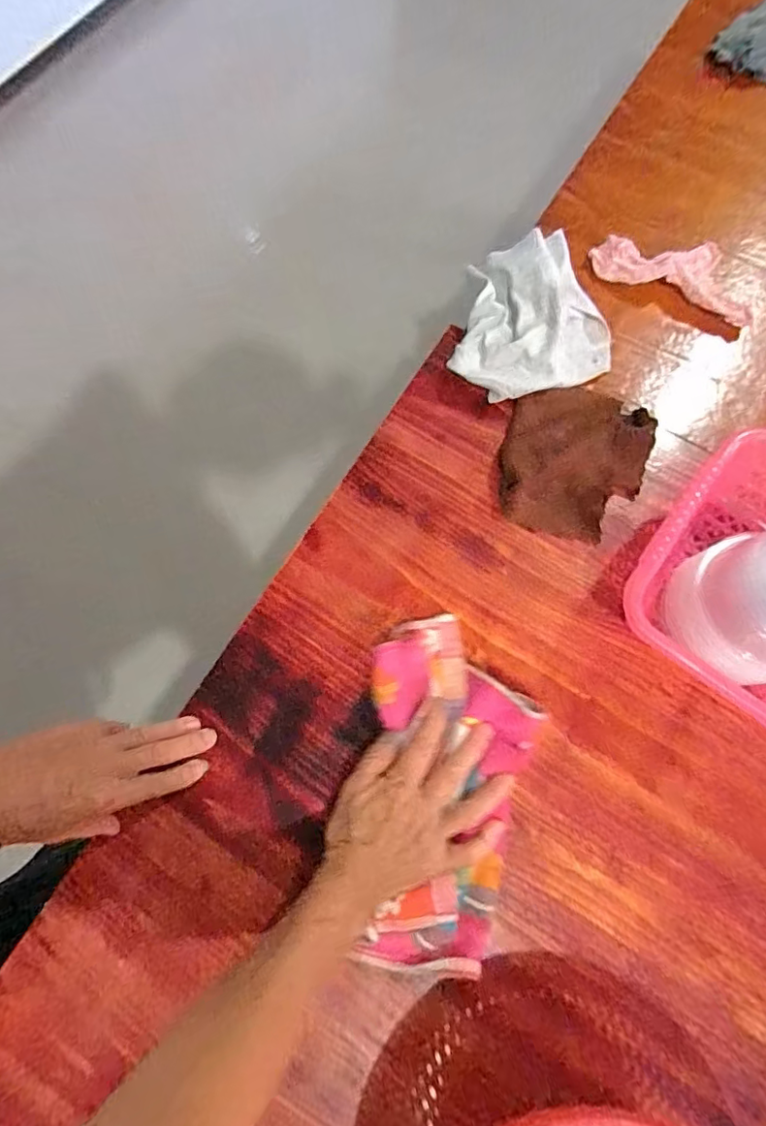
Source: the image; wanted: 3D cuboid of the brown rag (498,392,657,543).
[{"bbox_3d":[0.176,-0.096,0.502,0.124,0.030,0.140,15,74,5],"label":"brown rag"}]

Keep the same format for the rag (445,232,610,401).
[{"bbox_3d":[0.156,-0.245,0.545,0.156,0.044,0.185,15,74,5],"label":"rag"}]

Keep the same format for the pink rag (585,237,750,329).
[{"bbox_3d":[0.310,-0.311,0.572,0.171,0.027,0.082,28,76,9],"label":"pink rag"}]

